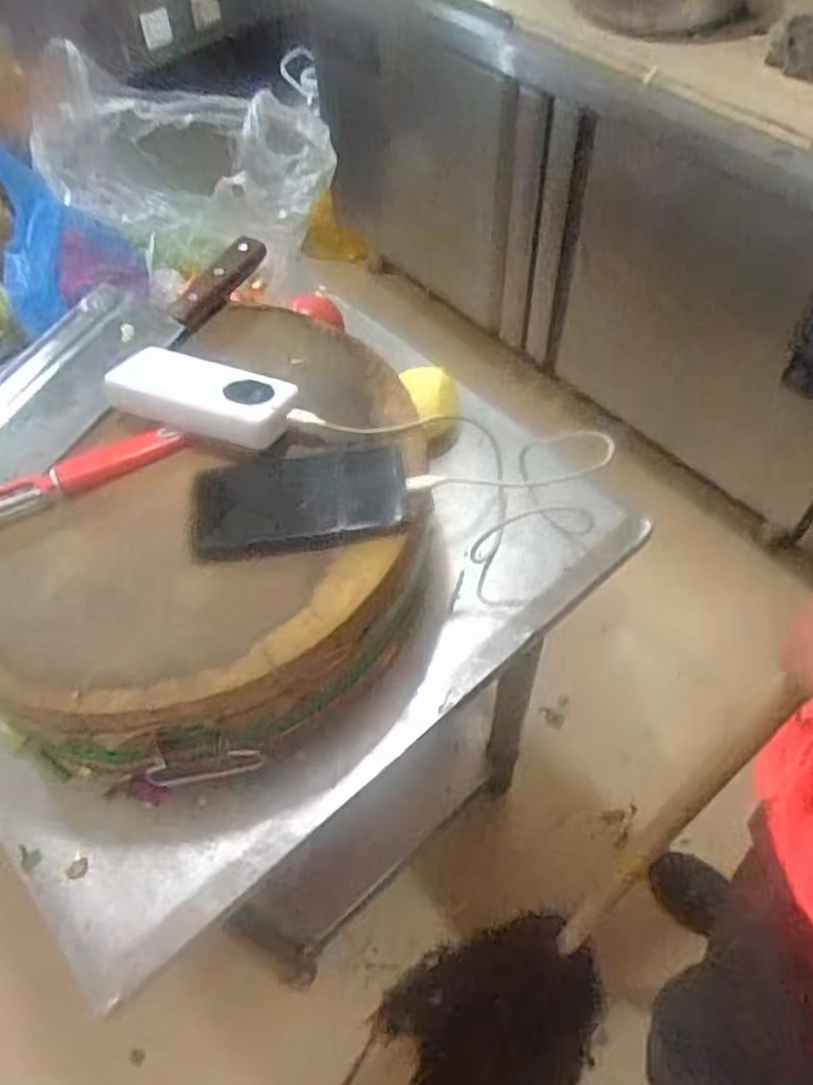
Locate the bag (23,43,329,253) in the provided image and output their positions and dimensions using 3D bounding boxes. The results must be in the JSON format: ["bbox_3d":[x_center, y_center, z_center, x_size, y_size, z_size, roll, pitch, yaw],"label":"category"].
[{"bbox_3d":[-0.255,-0.430,0.857,0.322,0.136,0.172,11,56,10],"label":"bag"}]

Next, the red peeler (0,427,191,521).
[{"bbox_3d":[-0.259,-0.056,0.600,0.170,0.014,0.029,-25,57,-14],"label":"red peeler"}]

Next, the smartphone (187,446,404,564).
[{"bbox_3d":[-0.080,-0.035,0.569,0.156,0.014,0.082,-7,62,-7],"label":"smartphone"}]

